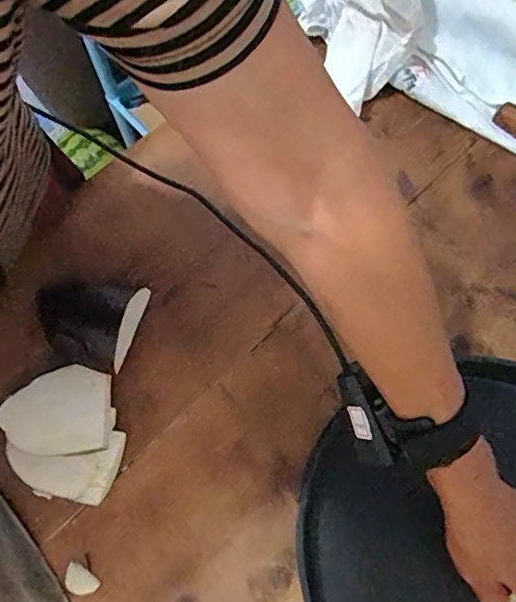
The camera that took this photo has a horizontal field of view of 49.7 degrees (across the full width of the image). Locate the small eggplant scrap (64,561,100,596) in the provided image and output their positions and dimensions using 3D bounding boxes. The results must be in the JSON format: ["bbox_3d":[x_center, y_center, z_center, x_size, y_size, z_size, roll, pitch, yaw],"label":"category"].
[{"bbox_3d":[-0.157,0.245,0.487,0.032,0.004,0.022,35,75,12],"label":"small eggplant scrap"}]

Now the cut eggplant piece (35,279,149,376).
[{"bbox_3d":[-0.174,0.018,0.558,0.106,0.024,0.089,17,72,7],"label":"cut eggplant piece"}]

